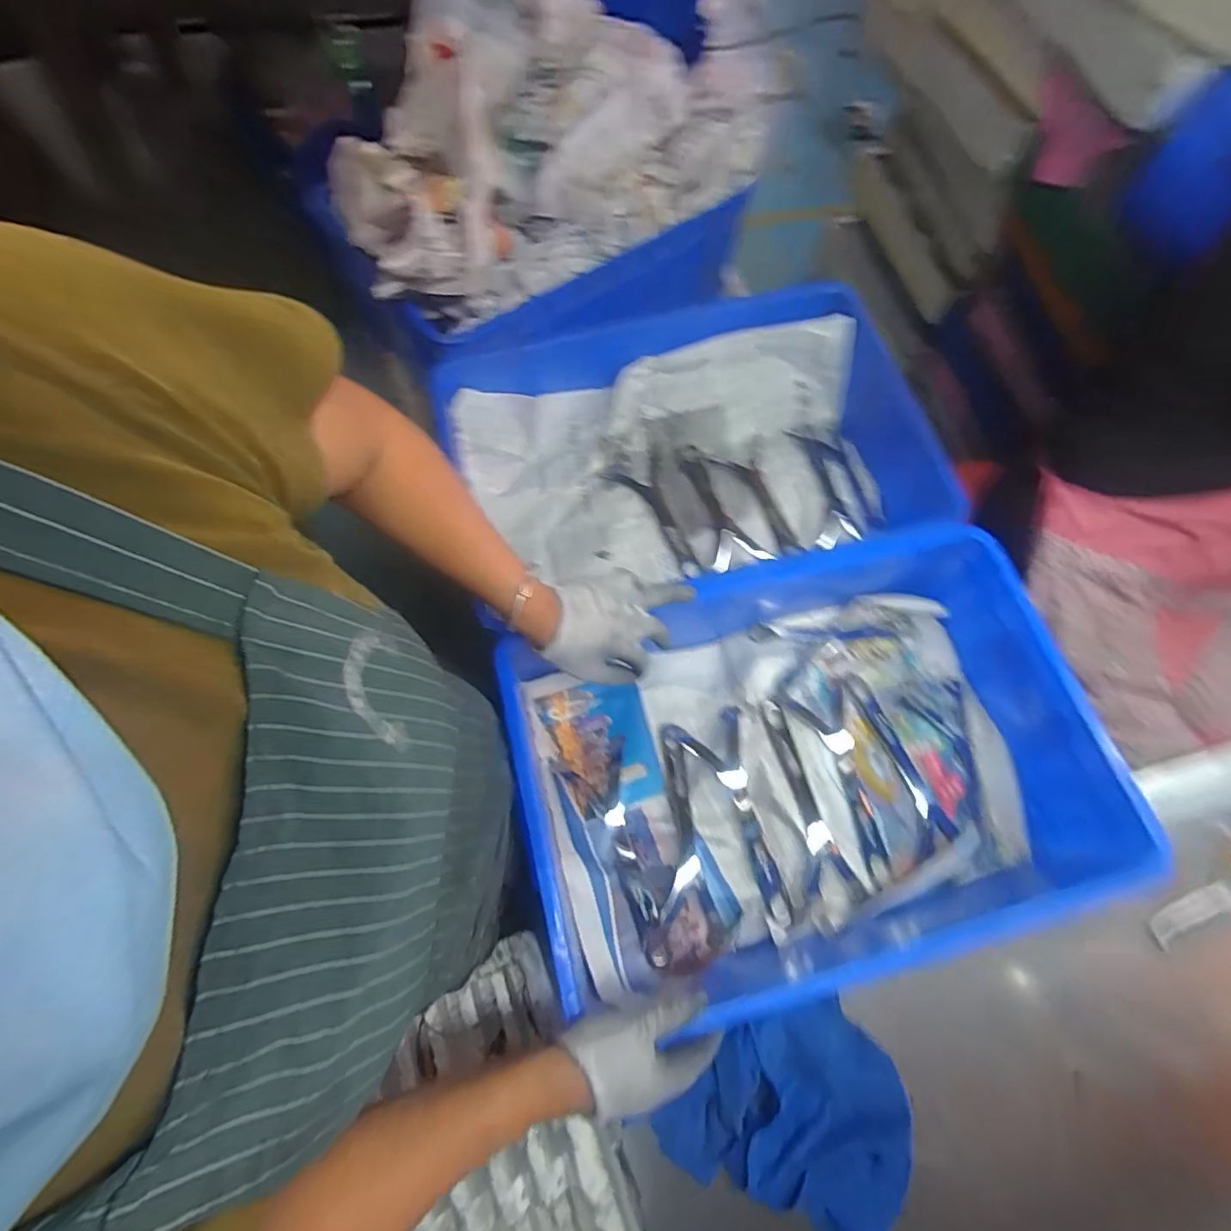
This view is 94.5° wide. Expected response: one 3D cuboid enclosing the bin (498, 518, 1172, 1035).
[{"bbox_3d":[0.176,0.138,0.573,0.514,0.139,0.349,-14,70,-6],"label":"bin"}]

